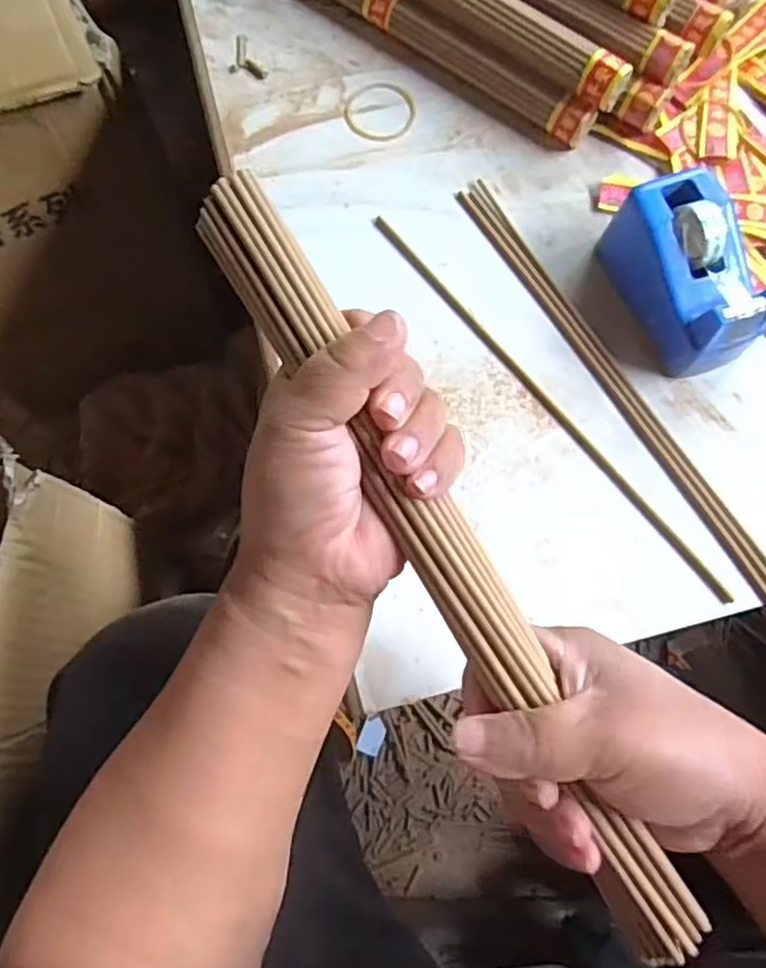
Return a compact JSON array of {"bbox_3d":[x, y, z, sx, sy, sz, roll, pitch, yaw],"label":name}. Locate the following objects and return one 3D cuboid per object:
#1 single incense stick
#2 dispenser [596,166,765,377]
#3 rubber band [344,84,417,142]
[{"bbox_3d":[0.089,-0.051,0.383,0.006,0.005,0.289,-37,78,-11],"label":"single incense stick"},{"bbox_3d":[0.170,-0.116,0.380,0.058,0.052,0.101,-18,75,-7],"label":"dispenser"},{"bbox_3d":[-0.002,-0.241,0.440,0.045,0.004,0.045,1,74,-2],"label":"rubber band"}]

